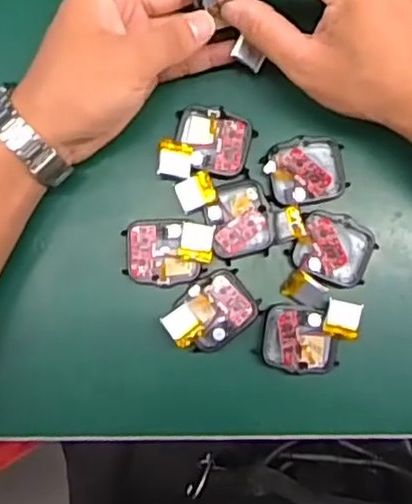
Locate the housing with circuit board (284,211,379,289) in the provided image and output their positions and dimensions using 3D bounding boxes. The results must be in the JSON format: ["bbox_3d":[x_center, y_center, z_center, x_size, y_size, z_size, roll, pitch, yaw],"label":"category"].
[{"bbox_3d":[0.075,-0.001,0.379,0.045,0.016,0.037,24,88,1],"label":"housing with circuit board"}]

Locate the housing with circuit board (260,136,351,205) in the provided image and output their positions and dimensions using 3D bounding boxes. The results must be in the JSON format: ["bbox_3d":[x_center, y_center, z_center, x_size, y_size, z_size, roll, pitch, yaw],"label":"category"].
[{"bbox_3d":[0.060,-0.048,0.382,0.046,0.014,0.039,-17,88,-1],"label":"housing with circuit board"}]

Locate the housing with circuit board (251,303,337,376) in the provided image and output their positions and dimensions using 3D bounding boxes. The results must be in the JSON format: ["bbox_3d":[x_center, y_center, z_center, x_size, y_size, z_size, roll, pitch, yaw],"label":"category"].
[{"bbox_3d":[0.055,0.051,0.381,0.043,0.010,0.038,12,88,0],"label":"housing with circuit board"}]

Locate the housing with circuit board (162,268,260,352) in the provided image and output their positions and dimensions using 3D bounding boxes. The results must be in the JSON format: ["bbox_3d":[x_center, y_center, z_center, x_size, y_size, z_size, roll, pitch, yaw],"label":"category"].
[{"bbox_3d":[0.003,0.035,0.378,0.051,0.015,0.038,-38,88,-2],"label":"housing with circuit board"}]

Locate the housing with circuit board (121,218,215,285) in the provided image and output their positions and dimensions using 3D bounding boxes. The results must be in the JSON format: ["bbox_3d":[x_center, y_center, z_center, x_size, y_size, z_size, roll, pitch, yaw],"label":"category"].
[{"bbox_3d":[-0.021,0.000,0.382,0.051,0.014,0.038,-3,88,0],"label":"housing with circuit board"}]

